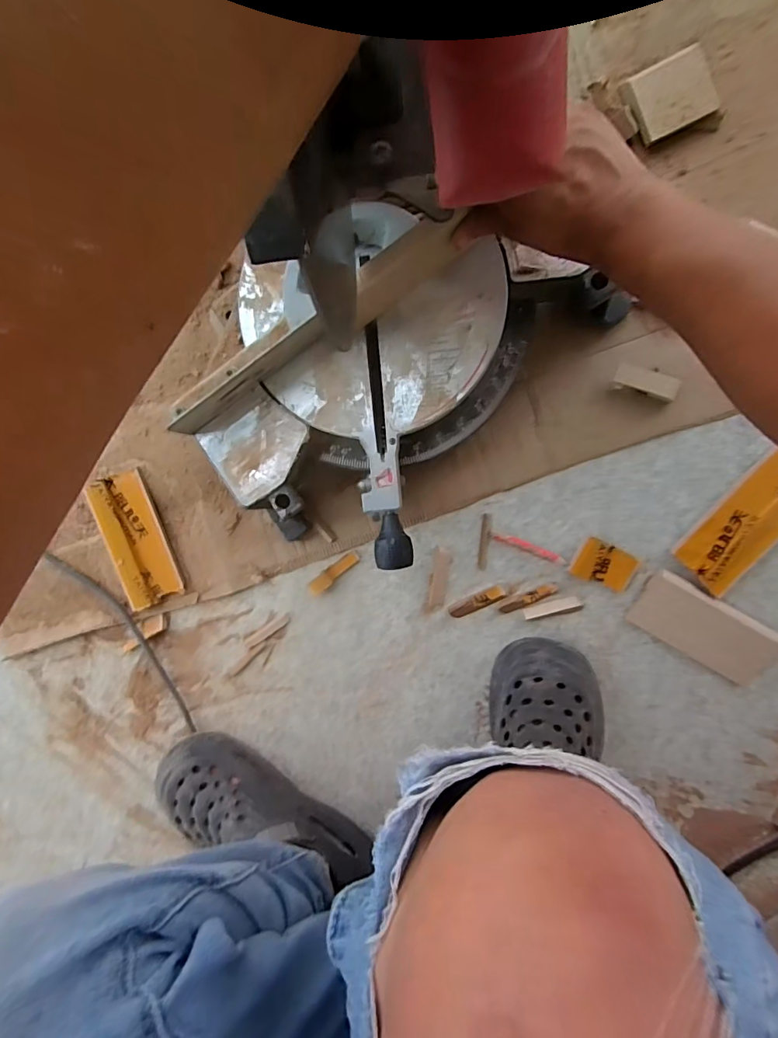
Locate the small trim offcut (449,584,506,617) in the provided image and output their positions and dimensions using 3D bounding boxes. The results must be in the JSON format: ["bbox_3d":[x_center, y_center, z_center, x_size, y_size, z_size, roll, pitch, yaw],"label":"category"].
[{"bbox_3d":[0.104,0.098,0.563,0.068,0.007,0.017,-30,93,9],"label":"small trim offcut"}]

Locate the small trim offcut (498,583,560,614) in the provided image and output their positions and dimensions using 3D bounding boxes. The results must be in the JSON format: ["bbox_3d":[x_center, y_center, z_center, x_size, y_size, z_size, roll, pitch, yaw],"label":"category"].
[{"bbox_3d":[0.166,0.095,0.562,0.070,0.010,0.014,-25,94,8],"label":"small trim offcut"}]

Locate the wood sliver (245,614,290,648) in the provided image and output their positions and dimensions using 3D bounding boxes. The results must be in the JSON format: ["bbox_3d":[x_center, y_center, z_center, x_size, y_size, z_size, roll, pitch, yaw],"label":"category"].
[{"bbox_3d":[-0.154,0.144,0.600,0.067,0.004,0.012,-32,93,9],"label":"wood sliver"}]

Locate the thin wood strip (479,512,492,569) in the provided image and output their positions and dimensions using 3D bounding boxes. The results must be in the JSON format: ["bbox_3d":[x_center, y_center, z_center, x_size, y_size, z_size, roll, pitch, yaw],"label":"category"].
[{"bbox_3d":[0.114,0.027,0.560,0.011,0.004,0.067,4,97,5],"label":"thin wood strip"}]

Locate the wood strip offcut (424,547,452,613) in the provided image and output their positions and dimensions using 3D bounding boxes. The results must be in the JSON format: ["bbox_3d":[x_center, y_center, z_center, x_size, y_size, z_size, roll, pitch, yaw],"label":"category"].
[{"bbox_3d":[0.060,0.075,0.570,0.022,0.009,0.080,10,98,5],"label":"wood strip offcut"}]

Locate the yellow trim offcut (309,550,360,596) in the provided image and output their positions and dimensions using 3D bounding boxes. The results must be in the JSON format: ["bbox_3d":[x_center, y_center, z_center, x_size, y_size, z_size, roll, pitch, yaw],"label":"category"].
[{"bbox_3d":[-0.068,0.065,0.578,0.075,0.007,0.018,-43,91,9],"label":"yellow trim offcut"}]

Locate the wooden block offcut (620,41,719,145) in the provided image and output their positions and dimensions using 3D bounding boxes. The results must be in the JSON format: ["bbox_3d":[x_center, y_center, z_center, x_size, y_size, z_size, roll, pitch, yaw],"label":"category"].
[{"bbox_3d":[0.288,-0.431,0.482,0.077,0.018,0.067,-23,94,8],"label":"wooden block offcut"}]

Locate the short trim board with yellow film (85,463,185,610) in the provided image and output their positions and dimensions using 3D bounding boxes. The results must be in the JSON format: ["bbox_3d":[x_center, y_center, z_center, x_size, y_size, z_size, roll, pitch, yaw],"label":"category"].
[{"bbox_3d":[-0.316,0.026,0.592,0.070,0.022,0.162,-16,95,8],"label":"short trim board with yellow film"}]

